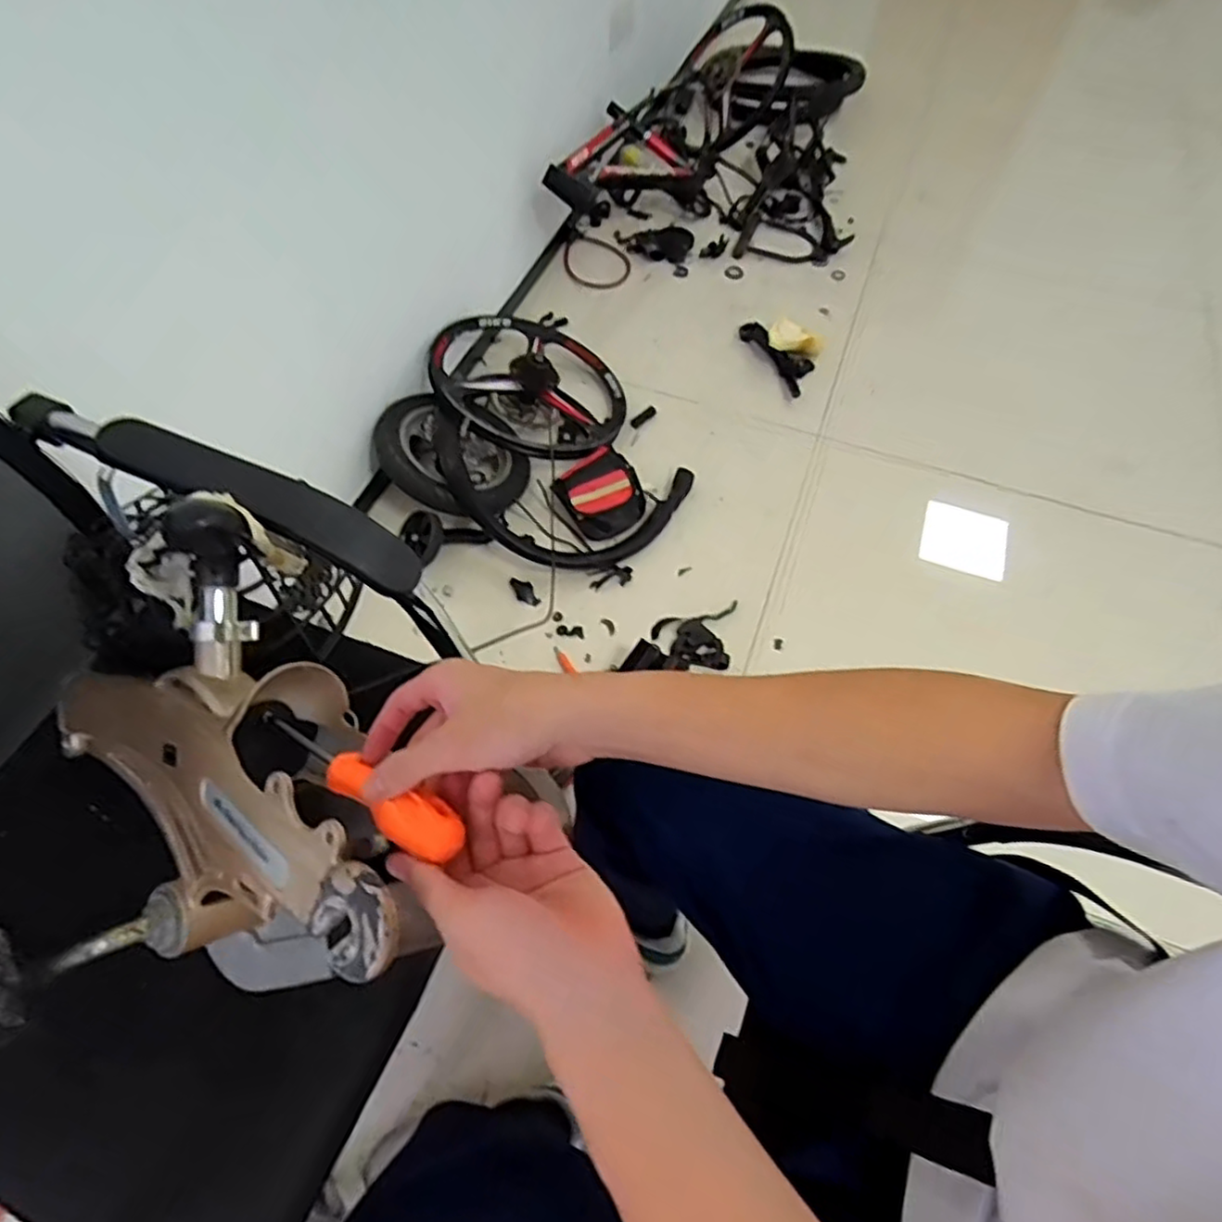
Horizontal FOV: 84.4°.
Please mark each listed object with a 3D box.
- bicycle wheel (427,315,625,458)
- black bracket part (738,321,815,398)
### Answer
[{"bbox_3d":[-0.167,-0.478,1.426,0.424,0.119,0.415,11,55,-16],"label":"bicycle wheel"},{"bbox_3d":[0.390,-0.609,1.588,0.095,0.037,0.233,-40,80,-22],"label":"black bracket part"}]

